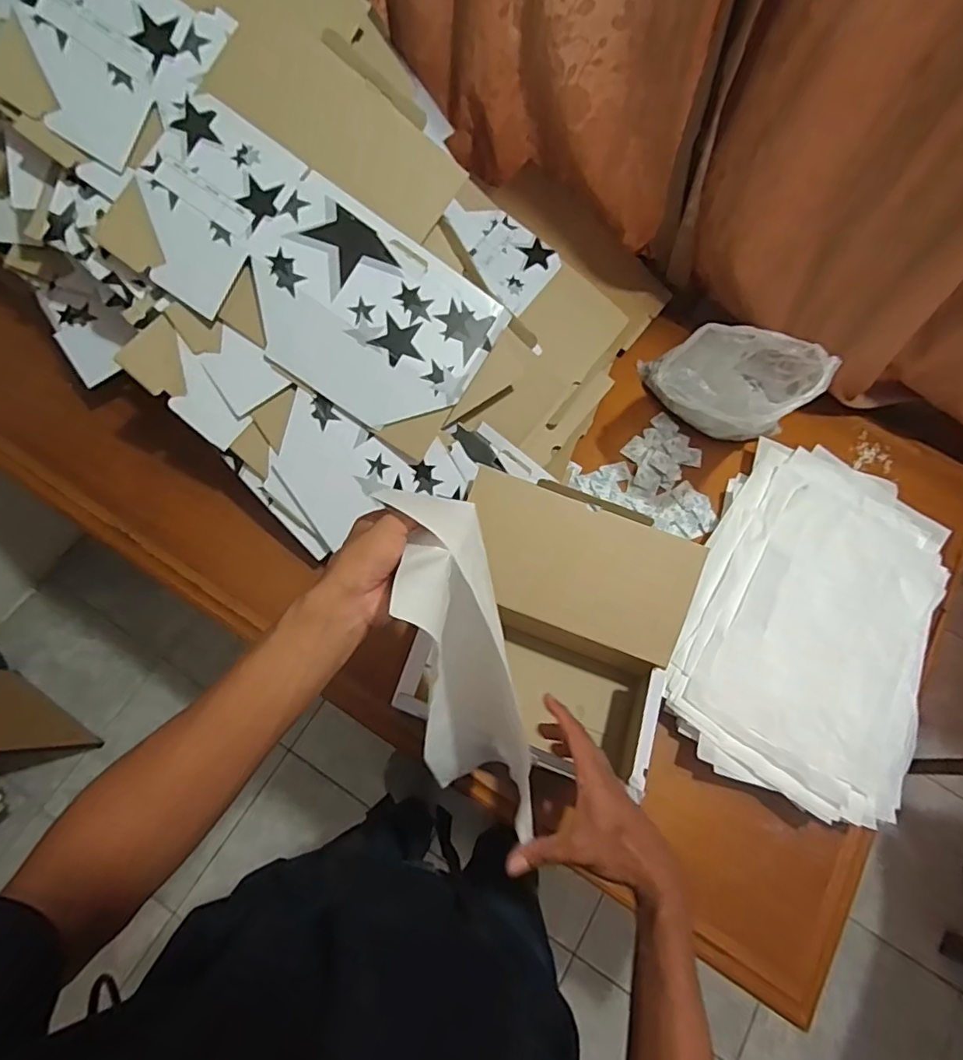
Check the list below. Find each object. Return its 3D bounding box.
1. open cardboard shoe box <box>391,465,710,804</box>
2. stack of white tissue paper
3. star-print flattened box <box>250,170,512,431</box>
[{"bbox_3d":[0.084,0.115,0.674,0.272,0.153,0.277,19,71,4],"label":"open cardboard shoe box"},{"bbox_3d":[0.437,0.110,0.736,0.325,0.039,0.472,25,71,6],"label":"stack of white tissue paper"},{"bbox_3d":[-0.132,-0.243,0.645,0.268,0.019,0.198,33,98,-8],"label":"star-print flattened box"}]

